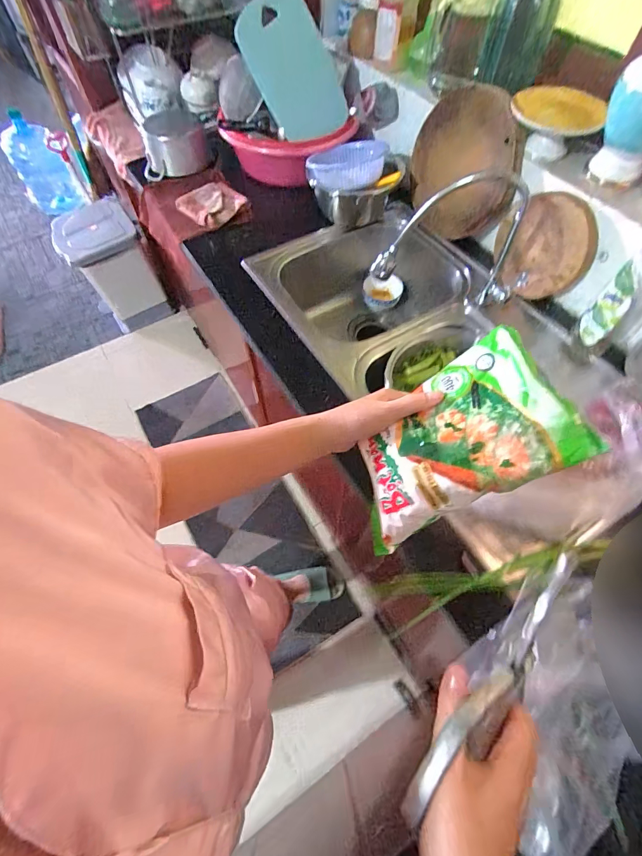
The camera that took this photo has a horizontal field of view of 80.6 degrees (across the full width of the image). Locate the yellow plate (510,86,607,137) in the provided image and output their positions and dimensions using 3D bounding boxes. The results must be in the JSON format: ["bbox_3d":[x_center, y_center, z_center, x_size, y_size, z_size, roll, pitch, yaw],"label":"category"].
[{"bbox_3d":[0.441,-0.595,0.706,0.156,0.028,0.144,0,61,0],"label":"yellow plate"}]

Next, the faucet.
[{"bbox_3d":[0.263,-0.383,0.781,0.305,0.297,0.099,-5,61,-3],"label":"faucet"}]

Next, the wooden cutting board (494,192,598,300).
[{"bbox_3d":[0.453,-0.368,0.787,0.030,0.196,0.187,-13,94,-32],"label":"wooden cutting board"}]

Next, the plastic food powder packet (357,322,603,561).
[{"bbox_3d":[0.122,0.010,0.374,0.202,0.028,0.147,-31,49,21],"label":"plastic food powder packet"}]

